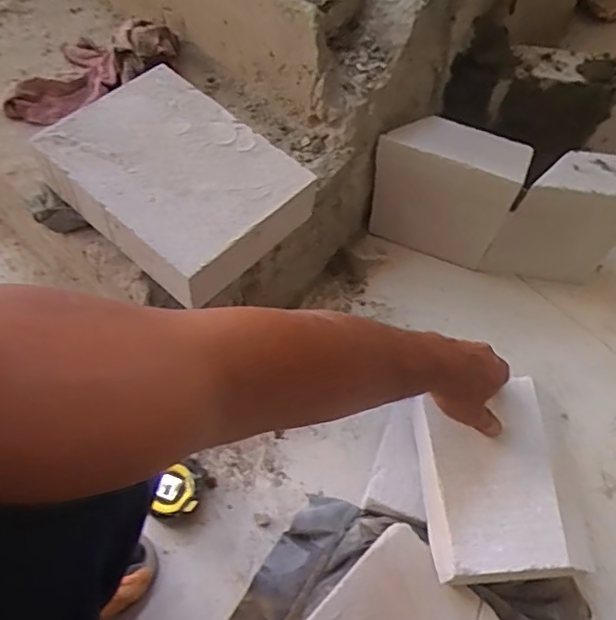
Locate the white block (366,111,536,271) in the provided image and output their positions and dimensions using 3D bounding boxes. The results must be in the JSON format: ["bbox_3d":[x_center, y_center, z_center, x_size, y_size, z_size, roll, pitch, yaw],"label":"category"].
[{"bbox_3d":[0.198,-0.177,0.855,0.198,0.191,0.083,19,60,8],"label":"white block"}]

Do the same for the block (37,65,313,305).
[{"bbox_3d":[-0.156,-0.158,0.679,0.269,0.073,0.204,38,64,18],"label":"block"}]

